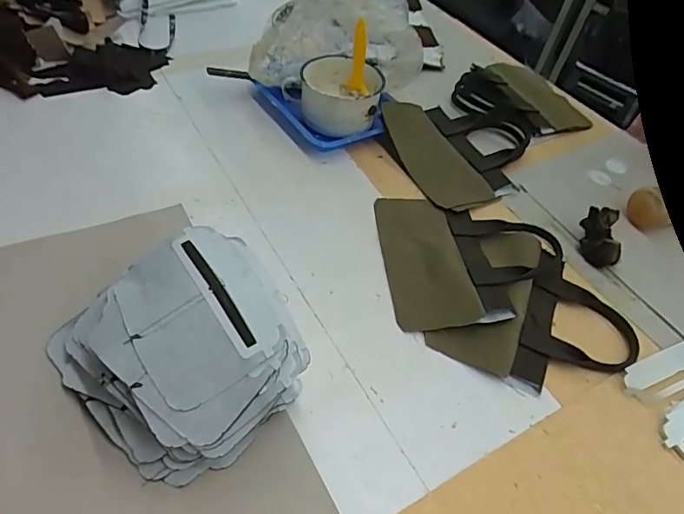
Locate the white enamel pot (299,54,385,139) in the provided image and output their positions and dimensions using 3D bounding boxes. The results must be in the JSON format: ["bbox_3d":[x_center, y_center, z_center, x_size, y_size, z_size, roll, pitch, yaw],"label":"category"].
[{"bbox_3d":[-0.001,-0.301,0.888,0.146,0.076,0.162,4,48,-5],"label":"white enamel pot"}]

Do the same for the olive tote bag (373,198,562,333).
[{"bbox_3d":[0.189,-0.004,0.719,0.255,0.033,0.247,-2,49,-8],"label":"olive tote bag"}]

